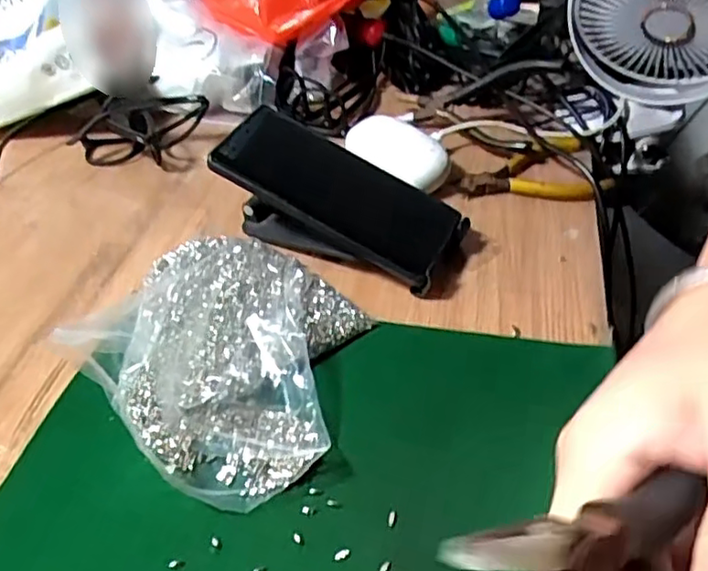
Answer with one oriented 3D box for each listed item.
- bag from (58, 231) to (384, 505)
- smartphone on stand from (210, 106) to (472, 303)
[{"bbox_3d":[-0.069,0.034,0.375,0.168,0.038,0.146,31,53,32],"label":"bag"},{"bbox_3d":[-0.008,-0.058,0.449,0.160,0.077,0.081,15,46,19],"label":"smartphone on stand"}]

